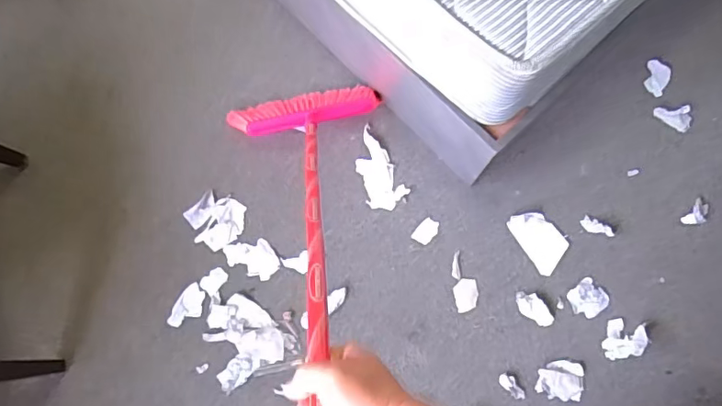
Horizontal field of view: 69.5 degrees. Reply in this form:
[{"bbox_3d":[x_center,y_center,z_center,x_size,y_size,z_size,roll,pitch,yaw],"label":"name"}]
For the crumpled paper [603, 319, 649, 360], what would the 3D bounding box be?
[{"bbox_3d":[0.543,0.283,1.072,0.079,0.034,0.085,6,78,1],"label":"crumpled paper"}]

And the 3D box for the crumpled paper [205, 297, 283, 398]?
[{"bbox_3d":[-0.246,0.279,1.081,0.148,0.033,0.169,-25,79,-5],"label":"crumpled paper"}]

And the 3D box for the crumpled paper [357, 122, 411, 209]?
[{"bbox_3d":[0.029,-0.075,1.176,0.091,0.016,0.188,-29,79,-6],"label":"crumpled paper"}]

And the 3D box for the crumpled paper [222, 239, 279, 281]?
[{"bbox_3d":[-0.235,0.115,1.137,0.120,0.006,0.078,26,79,5],"label":"crumpled paper"}]

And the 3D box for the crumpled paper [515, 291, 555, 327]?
[{"bbox_3d":[0.367,0.224,1.097,0.092,0.014,0.049,40,80,8],"label":"crumpled paper"}]

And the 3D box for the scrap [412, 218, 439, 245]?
[{"bbox_3d":[0.145,0.063,1.147,0.041,0.004,0.061,37,75,11],"label":"scrap"}]

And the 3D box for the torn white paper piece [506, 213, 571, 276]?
[{"bbox_3d":[0.391,0.079,1.133,0.089,0.008,0.137,-30,79,-6],"label":"torn white paper piece"}]

